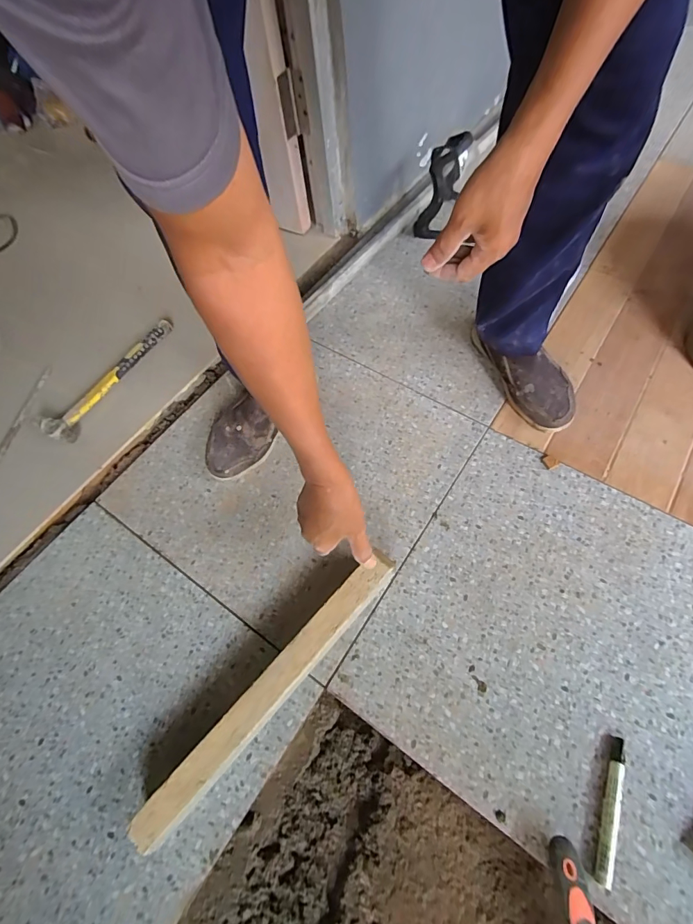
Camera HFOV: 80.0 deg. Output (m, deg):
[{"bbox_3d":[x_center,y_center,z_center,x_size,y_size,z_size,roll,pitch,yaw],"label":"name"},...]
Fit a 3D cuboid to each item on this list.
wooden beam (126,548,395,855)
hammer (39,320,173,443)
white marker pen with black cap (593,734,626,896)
[{"bbox_3d":[-0.084,0.283,0.535,0.042,0.066,0.410,39,70,21],"label":"wooden beam"},{"bbox_3d":[-0.460,-0.171,0.809,0.063,0.028,0.317,20,64,14],"label":"hammer"},{"bbox_3d":[0.308,0.402,0.480,0.018,0.010,0.144,21,65,14],"label":"white marker pen with black cap"}]

